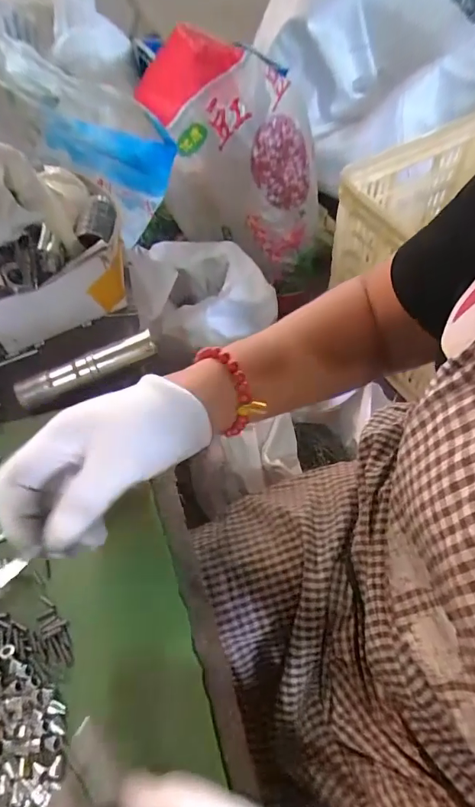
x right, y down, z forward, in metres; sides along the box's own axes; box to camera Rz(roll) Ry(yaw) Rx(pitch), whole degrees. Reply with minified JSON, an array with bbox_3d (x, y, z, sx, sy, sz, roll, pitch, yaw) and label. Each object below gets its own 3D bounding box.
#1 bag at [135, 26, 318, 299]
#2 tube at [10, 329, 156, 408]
[{"bbox_3d":[0.001,-0.518,0.950,0.380,0.436,0.228,4,58,6],"label":"bag"},{"bbox_3d":[-0.128,-0.028,0.377,0.119,0.025,0.019,-24,61,-12],"label":"tube"}]

